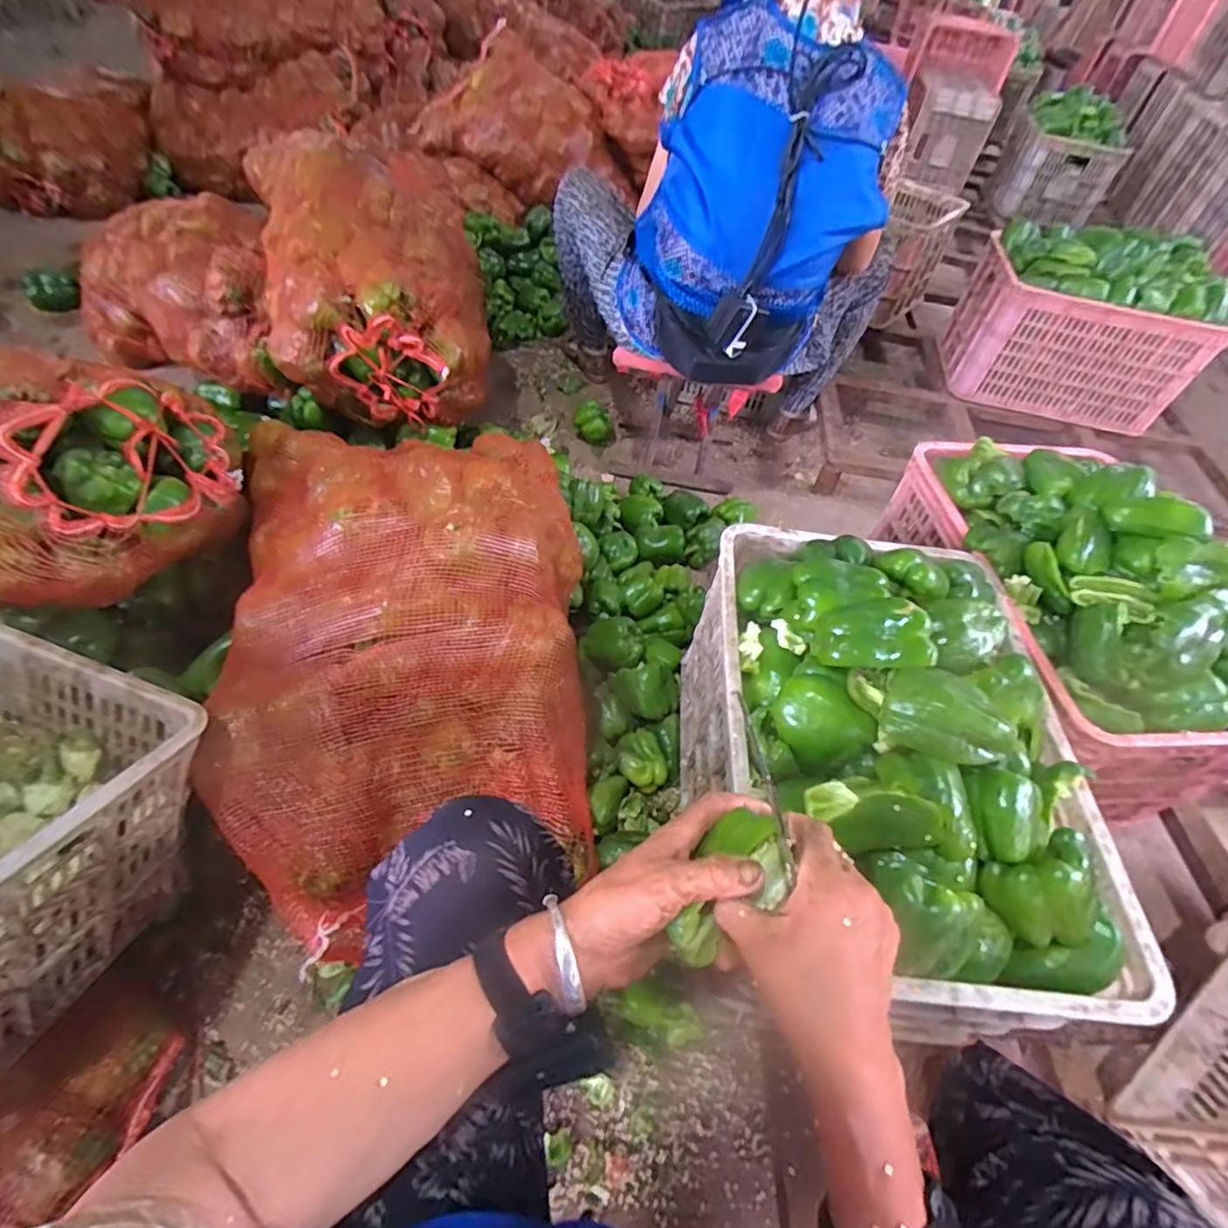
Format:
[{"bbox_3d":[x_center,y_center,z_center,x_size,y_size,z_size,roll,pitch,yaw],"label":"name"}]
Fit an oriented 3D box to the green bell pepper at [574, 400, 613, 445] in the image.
[{"bbox_3d":[-0.047,-0.451,1.456,0.087,0.094,0.077,3,51,-3],"label":"green bell pepper"}]

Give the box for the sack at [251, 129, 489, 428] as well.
[{"bbox_3d":[-0.484,-0.678,1.226,0.387,0.334,0.684,-13,54,-15],"label":"sack"}]

